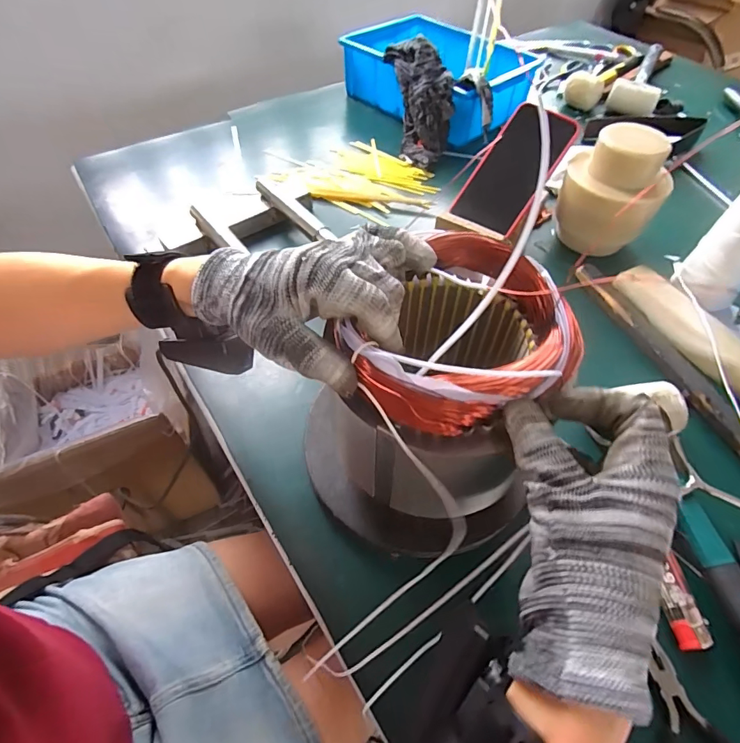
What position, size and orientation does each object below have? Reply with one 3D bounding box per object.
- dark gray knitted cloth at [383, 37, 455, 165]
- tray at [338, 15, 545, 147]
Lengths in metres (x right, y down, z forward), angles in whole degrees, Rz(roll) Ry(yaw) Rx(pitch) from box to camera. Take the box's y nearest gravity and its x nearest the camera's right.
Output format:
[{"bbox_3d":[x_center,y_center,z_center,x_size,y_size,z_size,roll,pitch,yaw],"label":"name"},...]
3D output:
[{"bbox_3d":[0.078,-0.401,0.668,0.078,0.068,0.192,-12,96,-8],"label":"dark gray knitted cloth"},{"bbox_3d":[0.113,-0.501,0.746,0.227,0.098,0.300,-30,59,-22],"label":"tray"}]

